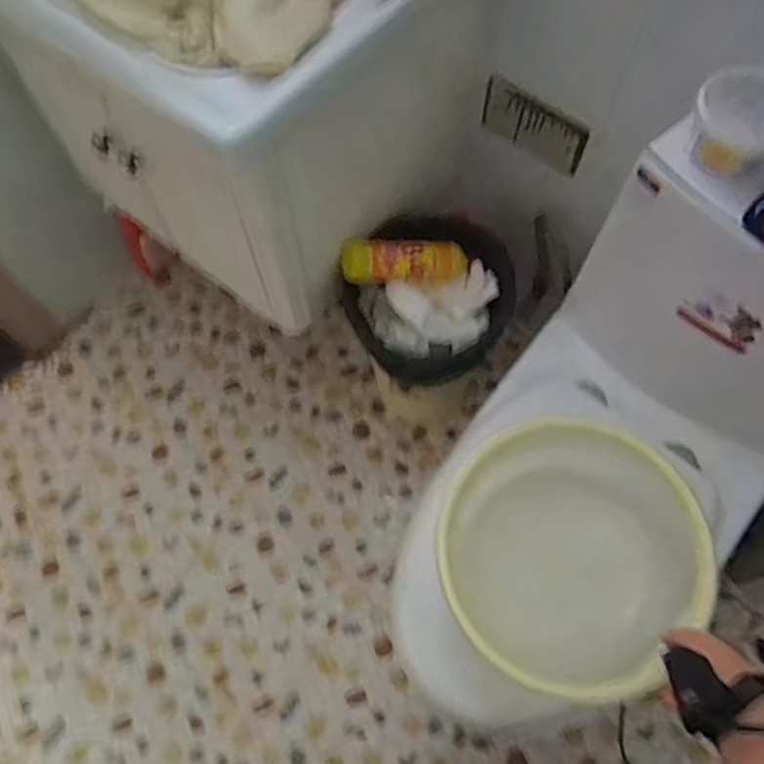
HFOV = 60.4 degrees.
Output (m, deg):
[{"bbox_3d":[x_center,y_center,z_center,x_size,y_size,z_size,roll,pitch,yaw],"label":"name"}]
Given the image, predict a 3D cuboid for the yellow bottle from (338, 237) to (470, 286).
[{"bbox_3d":[0.043,-0.182,1.003,0.205,0.050,0.060,-3,66,-21],"label":"yellow bottle"}]

